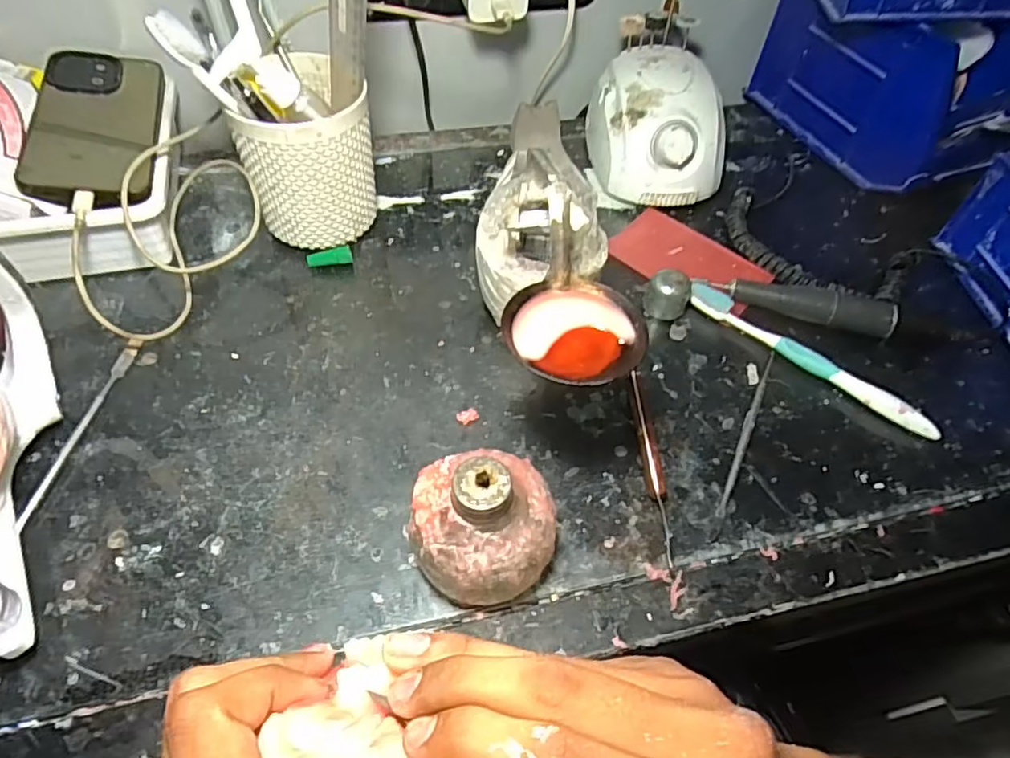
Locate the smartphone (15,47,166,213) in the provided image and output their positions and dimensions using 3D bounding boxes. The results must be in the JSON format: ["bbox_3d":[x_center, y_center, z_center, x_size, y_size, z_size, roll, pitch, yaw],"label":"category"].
[{"bbox_3d":[-0.299,-0.187,0.446,0.078,0.010,0.176,-1,55,-23],"label":"smartphone"}]

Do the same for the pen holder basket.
[{"bbox_3d":[-0.145,-0.168,0.463,0.088,0.111,0.095,-7,54,-9],"label":"pen holder basket"}]

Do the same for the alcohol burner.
[{"bbox_3d":[-0.011,0.076,0.311,0.069,0.072,0.070,2,53,-2],"label":"alcohol burner"}]

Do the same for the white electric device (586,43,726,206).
[{"bbox_3d":[0.131,-0.222,0.536,0.095,0.080,0.132,-6,54,-8],"label":"white electric device"}]

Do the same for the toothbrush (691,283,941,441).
[{"bbox_3d":[0.214,-0.016,0.432,0.184,0.016,0.014,36,60,21],"label":"toothbrush"}]

